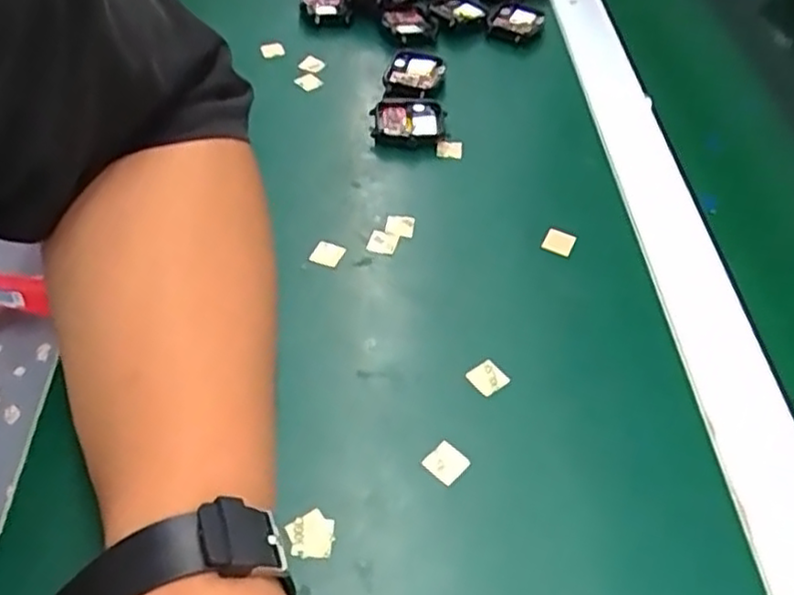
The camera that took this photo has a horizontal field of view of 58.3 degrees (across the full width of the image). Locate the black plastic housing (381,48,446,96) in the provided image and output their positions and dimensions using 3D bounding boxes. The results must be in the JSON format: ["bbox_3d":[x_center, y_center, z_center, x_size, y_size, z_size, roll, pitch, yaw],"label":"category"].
[{"bbox_3d":[0.012,-0.154,0.486,0.038,0.009,0.047,14,50,8],"label":"black plastic housing"}]

